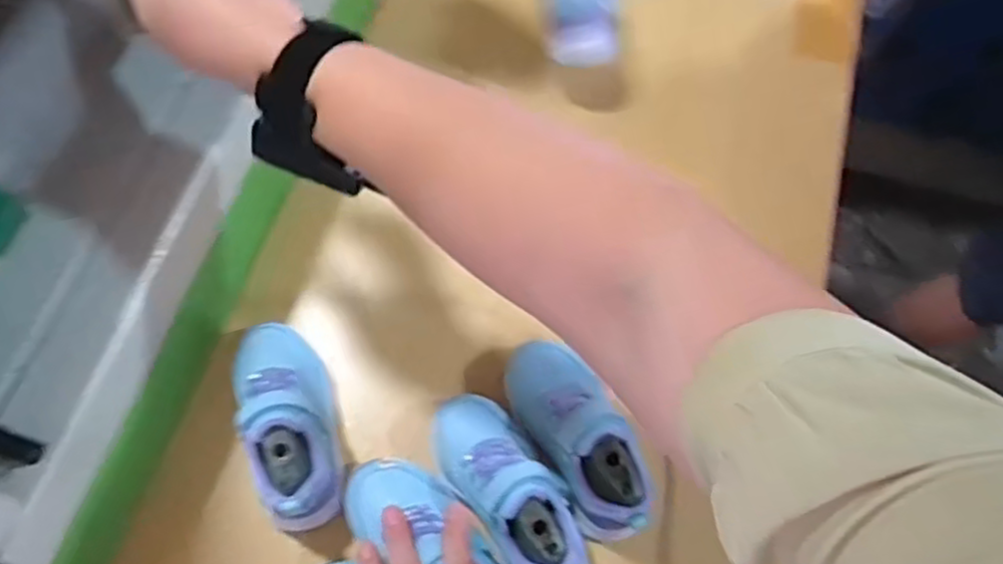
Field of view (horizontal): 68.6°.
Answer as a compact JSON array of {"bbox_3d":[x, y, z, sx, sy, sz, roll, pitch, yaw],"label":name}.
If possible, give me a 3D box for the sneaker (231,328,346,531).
[{"bbox_3d":[-0.154,0.096,0.534,0.061,0.072,0.152,-20,70,-10],"label":"sneaker"}]

